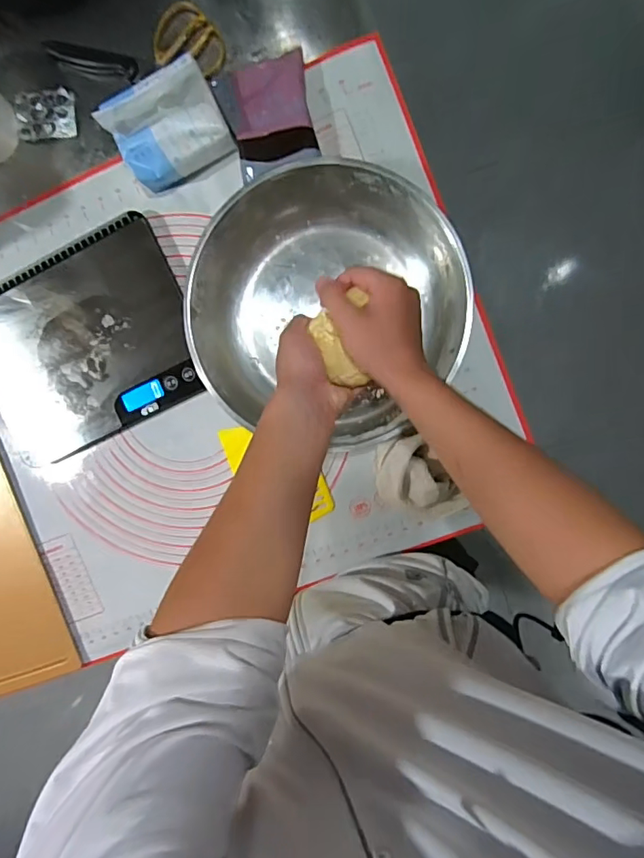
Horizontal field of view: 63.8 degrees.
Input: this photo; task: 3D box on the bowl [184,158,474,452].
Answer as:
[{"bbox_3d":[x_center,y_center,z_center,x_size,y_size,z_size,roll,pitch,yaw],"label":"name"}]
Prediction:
[{"bbox_3d":[0.008,-0.142,0.600,0.302,0.089,0.285,0,95,5],"label":"bowl"}]

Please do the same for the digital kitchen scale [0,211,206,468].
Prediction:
[{"bbox_3d":[-0.308,-0.107,0.664,0.291,0.031,0.236,-25,93,7],"label":"digital kitchen scale"}]

